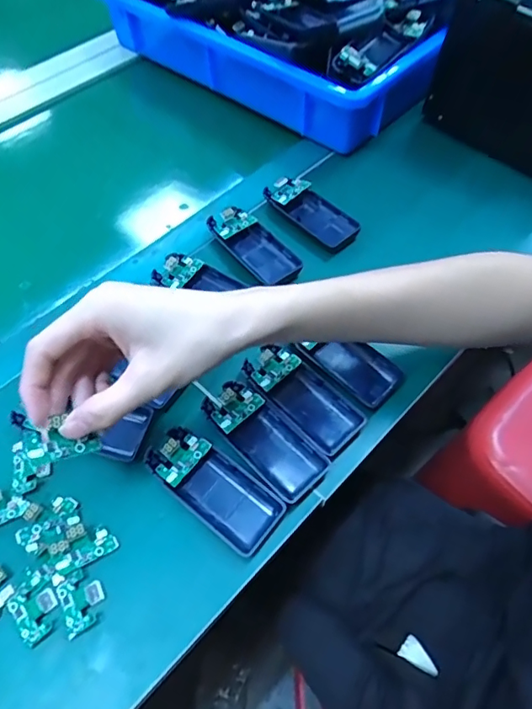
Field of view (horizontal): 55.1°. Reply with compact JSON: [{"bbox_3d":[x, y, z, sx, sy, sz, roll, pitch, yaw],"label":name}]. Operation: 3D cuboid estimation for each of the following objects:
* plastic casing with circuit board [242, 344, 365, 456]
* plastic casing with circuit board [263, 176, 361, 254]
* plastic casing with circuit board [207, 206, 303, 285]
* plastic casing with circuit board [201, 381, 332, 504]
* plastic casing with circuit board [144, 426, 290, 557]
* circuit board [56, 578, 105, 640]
[{"bbox_3d":[0.029,0.031,0.400,0.044,0.016,0.099,-38,64,-21],"label":"plastic casing with circuit board"},{"bbox_3d":[0.044,-0.143,0.504,0.044,0.019,0.098,-39,64,-21],"label":"plastic casing with circuit board"},{"bbox_3d":[-0.011,-0.105,0.484,0.042,0.016,0.100,-36,63,-20],"label":"plastic casing with circuit board"},{"bbox_3d":[-0.002,0.059,0.381,0.044,0.016,0.101,-39,64,-21],"label":"plastic casing with circuit board"},{"bbox_3d":[-0.038,0.094,0.364,0.102,0.015,0.045,33,64,21],"label":"plastic casing with circuit board"},{"bbox_3d":[-0.118,0.161,0.329,0.027,0.008,0.032,-21,59,-12],"label":"circuit board"}]

